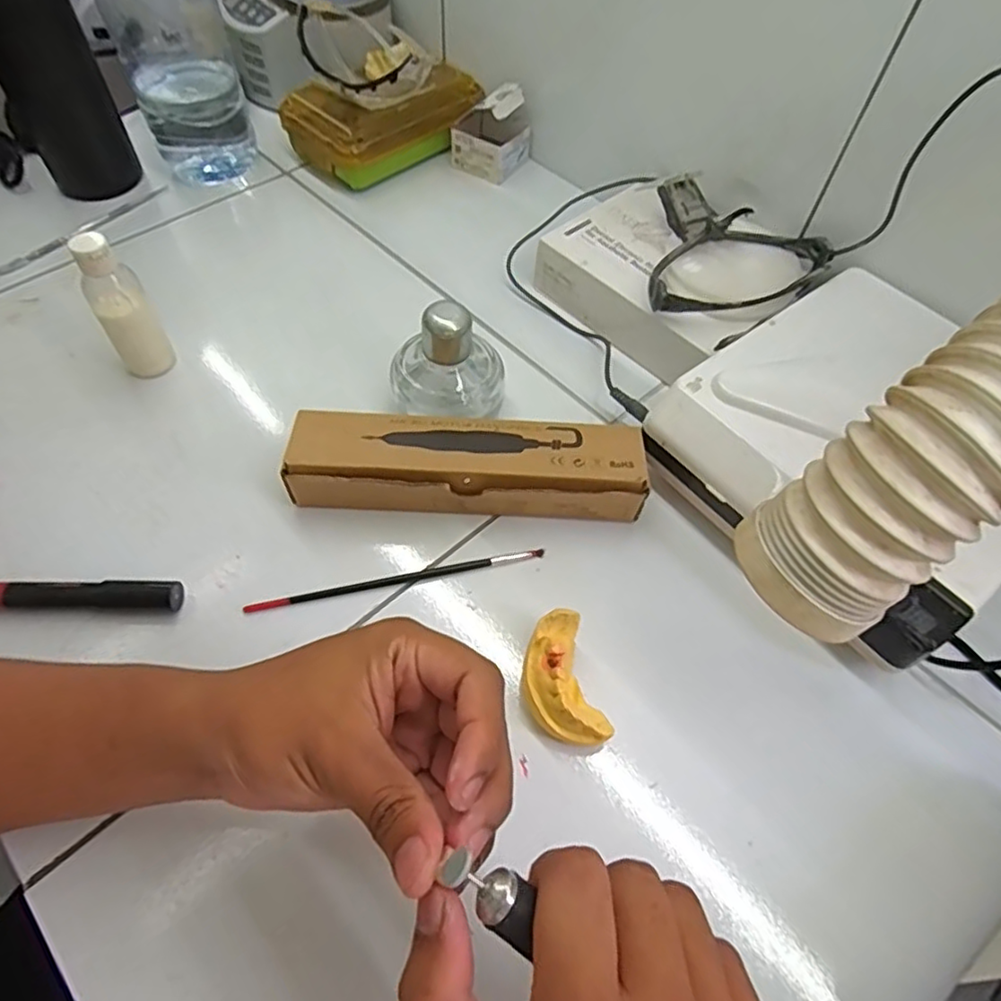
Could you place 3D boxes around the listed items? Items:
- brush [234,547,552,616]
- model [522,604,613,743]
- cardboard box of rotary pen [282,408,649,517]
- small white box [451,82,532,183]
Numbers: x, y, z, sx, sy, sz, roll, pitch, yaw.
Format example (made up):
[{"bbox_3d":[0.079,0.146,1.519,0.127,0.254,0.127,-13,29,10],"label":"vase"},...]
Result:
[{"bbox_3d":[-0.059,0.046,0.373,0.172,0.004,0.006,-10,58,-9],"label":"brush"},{"bbox_3d":[0.030,0.095,0.330,0.037,0.034,0.064,-11,58,-10],"label":"model"},{"bbox_3d":[-0.021,-0.019,0.395,0.209,0.041,0.049,3,57,-1],"label":"cardboard box of rotary pen"},{"bbox_3d":[-0.007,-0.344,0.586,0.058,0.069,0.068,26,59,14],"label":"small white box"}]

